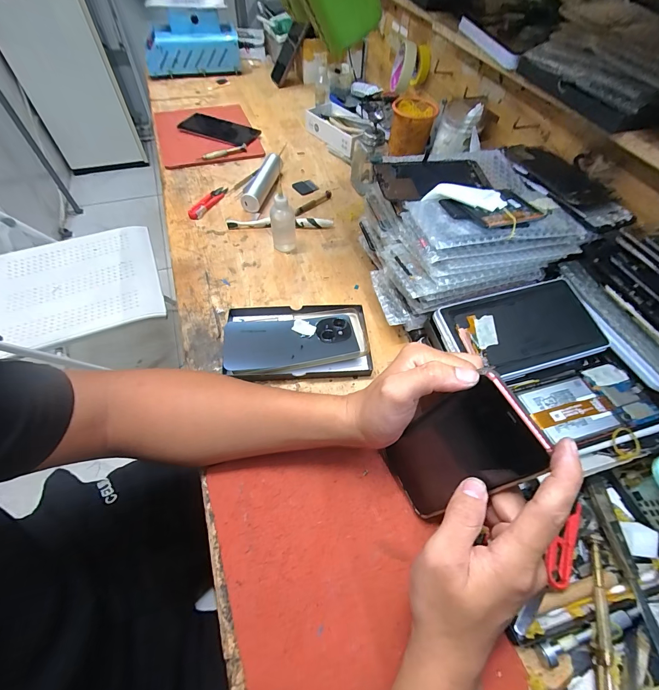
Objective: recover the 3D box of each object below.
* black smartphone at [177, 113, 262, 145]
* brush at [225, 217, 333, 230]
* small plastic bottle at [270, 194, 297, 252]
[{"bbox_3d":[-0.243,-0.484,0.726,0.176,0.016,0.085,20,60,12],"label":"black smartphone"},{"bbox_3d":[-0.083,-0.207,0.550,0.175,0.015,0.017,-2,56,-4],"label":"brush"},{"bbox_3d":[-0.072,-0.189,0.499,0.036,0.091,0.030,-7,57,-7],"label":"small plastic bottle"}]

